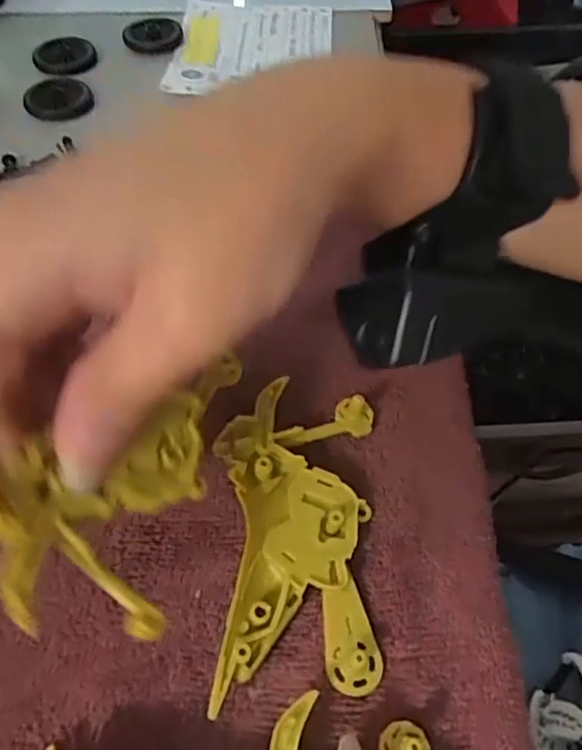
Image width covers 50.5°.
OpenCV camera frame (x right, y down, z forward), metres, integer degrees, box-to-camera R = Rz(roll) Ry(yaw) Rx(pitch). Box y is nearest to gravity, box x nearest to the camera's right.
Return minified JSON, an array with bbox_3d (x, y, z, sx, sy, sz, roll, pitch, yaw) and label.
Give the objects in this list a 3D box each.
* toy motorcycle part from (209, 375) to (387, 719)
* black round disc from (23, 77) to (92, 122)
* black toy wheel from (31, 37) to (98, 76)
[{"bbox_3d":[0.002,0.050,0.202,0.049,0.013,0.099,1,54,2],"label":"toy motorcycle part"},{"bbox_3d":[-0.138,-0.166,0.366,0.037,0.011,0.037,-7,54,-4],"label":"black round disc"},{"bbox_3d":[-0.146,-0.206,0.397,0.038,0.005,0.042,-15,55,-10],"label":"black toy wheel"}]

